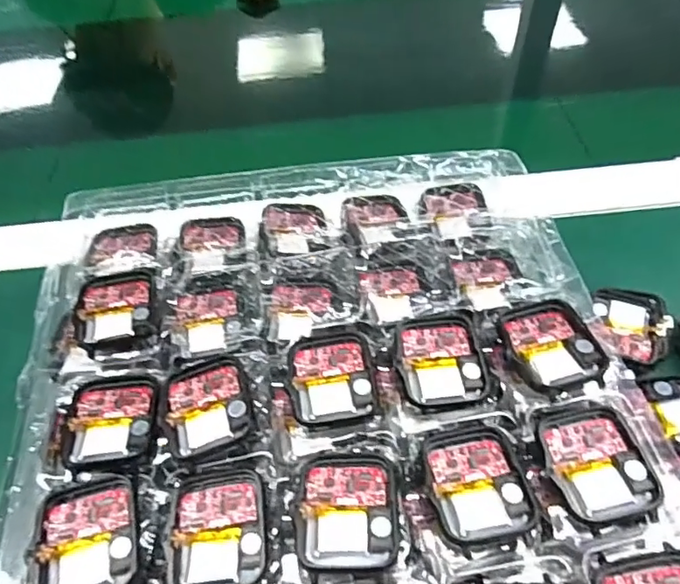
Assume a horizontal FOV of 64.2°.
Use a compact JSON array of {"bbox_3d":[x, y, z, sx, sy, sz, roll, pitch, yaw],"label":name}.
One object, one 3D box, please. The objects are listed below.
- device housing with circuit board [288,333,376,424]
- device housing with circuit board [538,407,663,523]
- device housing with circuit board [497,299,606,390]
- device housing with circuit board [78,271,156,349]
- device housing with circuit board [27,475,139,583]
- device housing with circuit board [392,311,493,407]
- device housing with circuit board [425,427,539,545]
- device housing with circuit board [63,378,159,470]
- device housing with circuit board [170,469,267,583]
[{"bbox_3d":[-0.003,0.040,0.246,0.036,0.014,0.041,-6,53,-1],"label":"device housing with circuit board"},{"bbox_3d":[0.100,0.066,0.213,0.035,0.007,0.043,-10,53,-4],"label":"device housing with circuit board"},{"bbox_3d":[0.093,0.022,0.239,0.037,0.005,0.041,-15,53,-8],"label":"device housing with circuit board"},{"bbox_3d":[-0.110,0.009,0.270,0.035,0.012,0.044,-9,53,-3],"label":"device housing with circuit board"},{"bbox_3d":[-0.095,0.092,0.203,0.037,0.009,0.044,-16,53,-9],"label":"device housing with circuit board"},{"bbox_3d":[0.045,0.030,0.243,0.037,0.008,0.042,-9,53,-3],"label":"device housing with circuit board"},{"bbox_3d":[0.053,0.073,0.211,0.037,0.005,0.043,-5,53,-1],"label":"device housing with circuit board"},{"bbox_3d":[-0.098,0.055,0.234,0.036,0.006,0.043,-6,53,-2],"label":"device housing with circuit board"},{"bbox_3d":[-0.046,0.092,0.209,0.035,0.012,0.043,-8,53,-3],"label":"device housing with circuit board"}]

